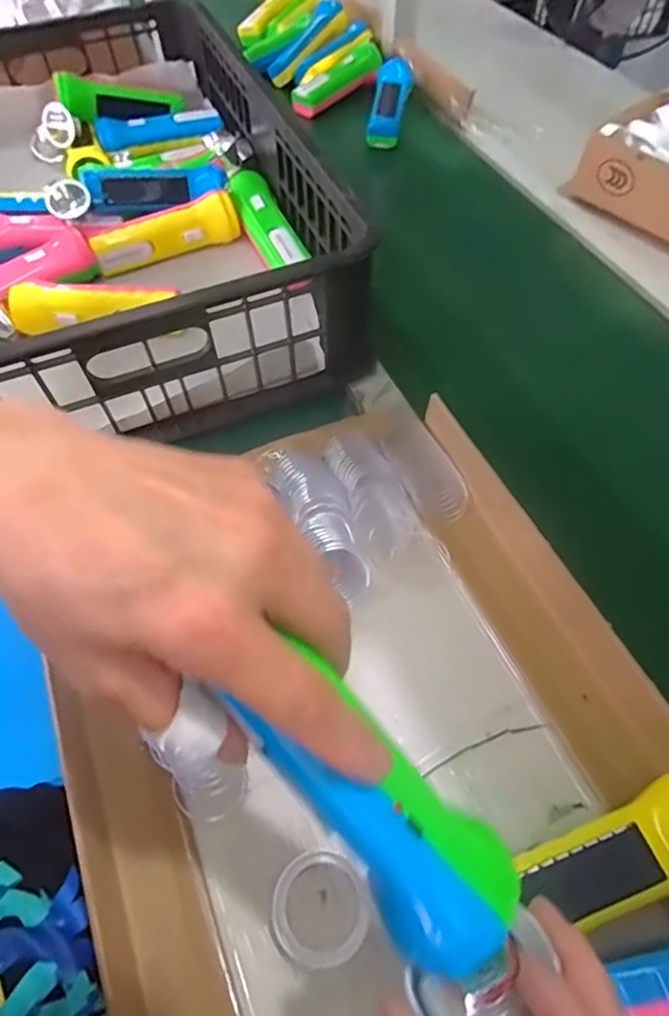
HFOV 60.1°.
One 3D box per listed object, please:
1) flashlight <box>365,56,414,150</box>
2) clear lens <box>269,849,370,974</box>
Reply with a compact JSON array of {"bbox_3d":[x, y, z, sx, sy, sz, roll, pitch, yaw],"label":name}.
[{"bbox_3d":[0.082,-0.591,0.838,0.052,0.045,0.182,7,58,6],"label":"flashlight"},{"bbox_3d":[-0.009,0.227,0.326,0.054,0.012,0.052,-1,57,1],"label":"clear lens"}]

